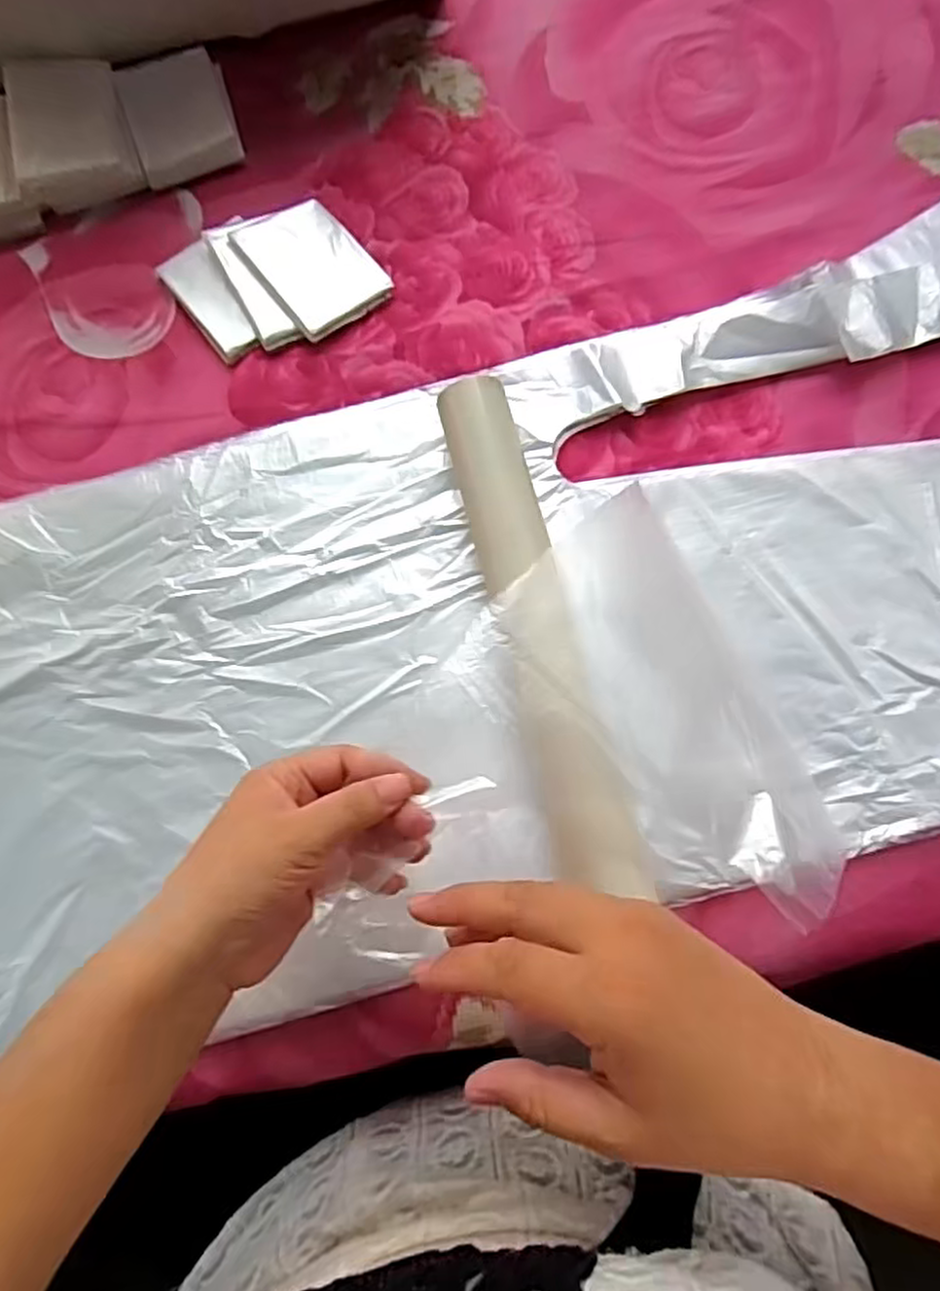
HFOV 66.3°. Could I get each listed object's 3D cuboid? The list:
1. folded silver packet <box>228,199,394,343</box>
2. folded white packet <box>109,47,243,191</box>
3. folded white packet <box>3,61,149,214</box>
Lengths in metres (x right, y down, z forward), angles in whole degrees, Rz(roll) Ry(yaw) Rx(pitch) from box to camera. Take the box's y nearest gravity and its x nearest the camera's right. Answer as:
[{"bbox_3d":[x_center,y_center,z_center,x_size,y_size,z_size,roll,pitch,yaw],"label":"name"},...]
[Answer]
[{"bbox_3d":[-0.096,-0.233,0.440,0.063,0.013,0.082,-37,79,-7],"label":"folded silver packet"},{"bbox_3d":[-0.190,-0.350,0.474,0.067,0.015,0.086,-19,77,-3],"label":"folded white packet"},{"bbox_3d":[-0.252,-0.328,0.454,0.071,0.021,0.086,-14,78,-2],"label":"folded white packet"}]

